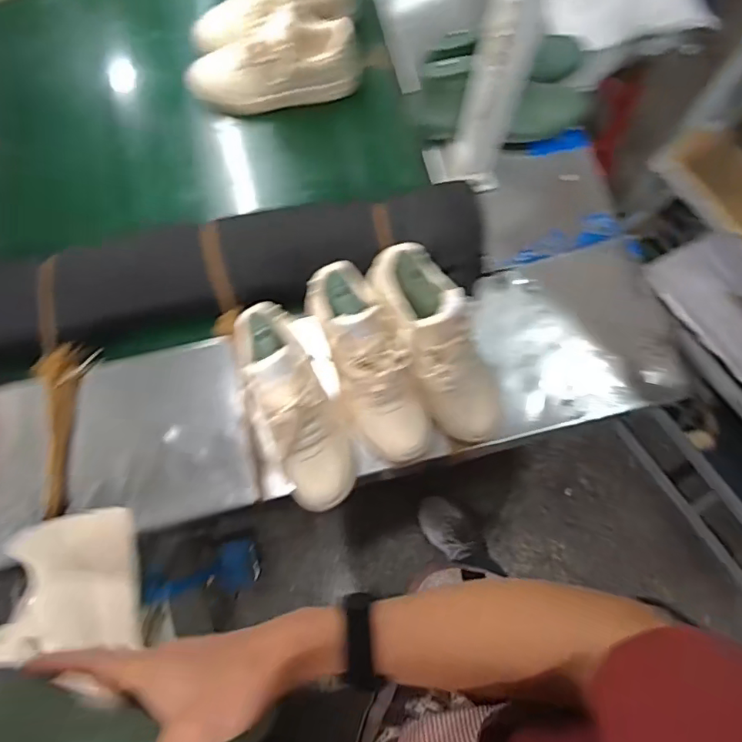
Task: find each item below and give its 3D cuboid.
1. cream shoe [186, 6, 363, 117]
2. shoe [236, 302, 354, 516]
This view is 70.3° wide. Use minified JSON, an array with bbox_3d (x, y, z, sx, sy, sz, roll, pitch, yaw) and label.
[{"bbox_3d":[-0.153,-0.478,0.844,0.275,0.117,0.100,-10,76,-1],"label":"cream shoe"},{"bbox_3d":[-0.093,0.043,0.649,0.085,0.099,0.264,-23,90,-4],"label":"shoe"}]

